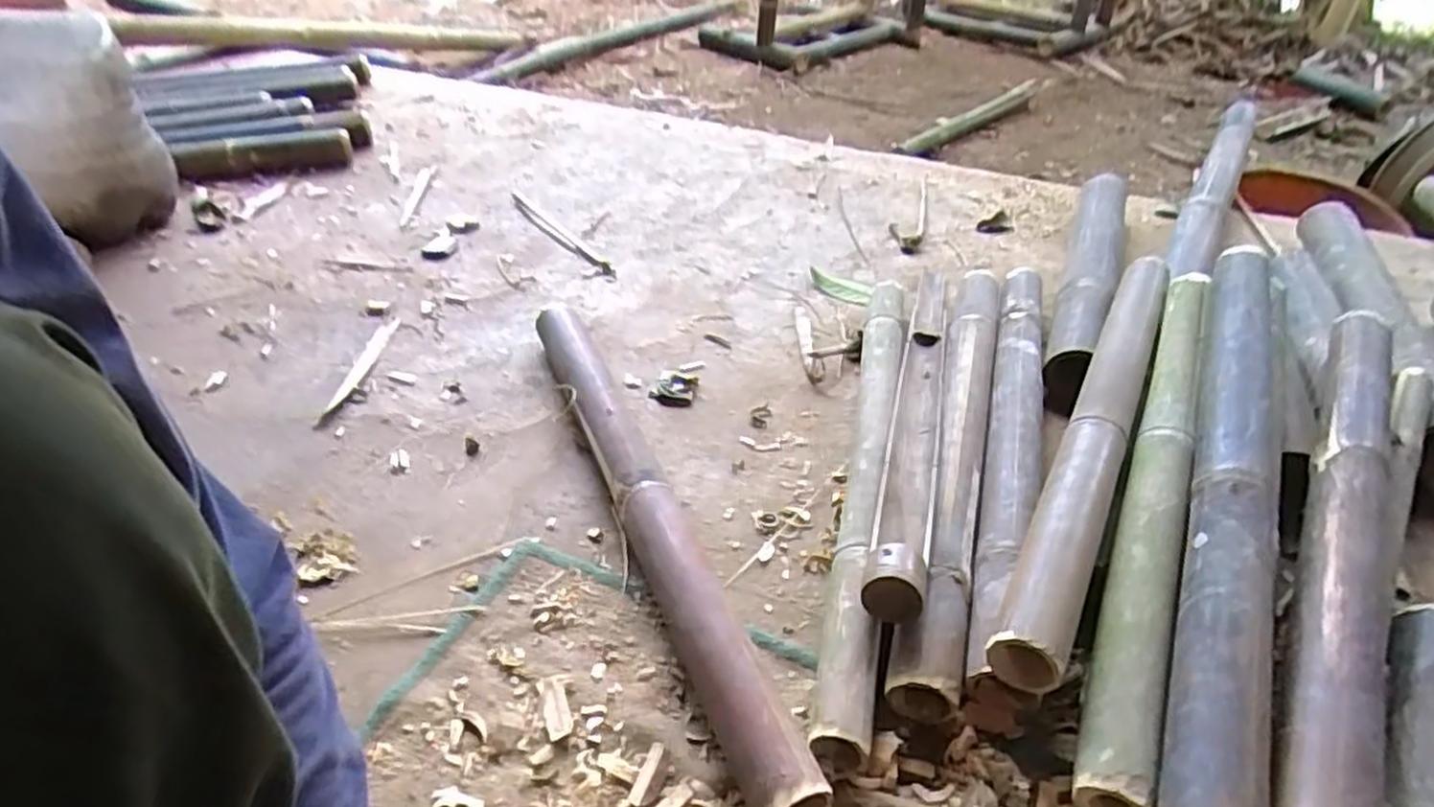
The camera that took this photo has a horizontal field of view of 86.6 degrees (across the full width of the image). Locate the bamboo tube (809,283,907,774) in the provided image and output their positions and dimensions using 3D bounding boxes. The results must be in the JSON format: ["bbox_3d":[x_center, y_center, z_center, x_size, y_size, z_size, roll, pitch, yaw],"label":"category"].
[{"bbox_3d":[0.156,0.050,0.779,0.050,0.053,0.648,8,39,11],"label":"bamboo tube"}]

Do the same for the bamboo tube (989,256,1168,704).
[{"bbox_3d":[0.377,0.012,0.745,0.055,0.057,0.653,20,43,24],"label":"bamboo tube"}]

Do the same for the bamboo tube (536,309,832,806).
[{"bbox_3d":[-0.077,0.087,0.729,0.054,0.058,0.646,-15,41,-18],"label":"bamboo tube"}]

